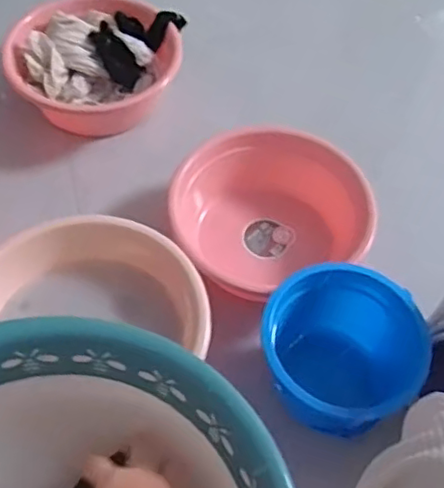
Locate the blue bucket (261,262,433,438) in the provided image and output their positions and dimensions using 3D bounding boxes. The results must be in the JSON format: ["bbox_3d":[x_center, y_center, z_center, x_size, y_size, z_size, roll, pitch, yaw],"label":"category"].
[{"bbox_3d":[0.143,0.136,0.813,0.182,0.131,0.185,1,57,-2],"label":"blue bucket"}]

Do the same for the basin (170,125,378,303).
[{"bbox_3d":[0.084,-0.044,0.976,0.288,0.106,0.255,32,62,17],"label":"basin"}]

